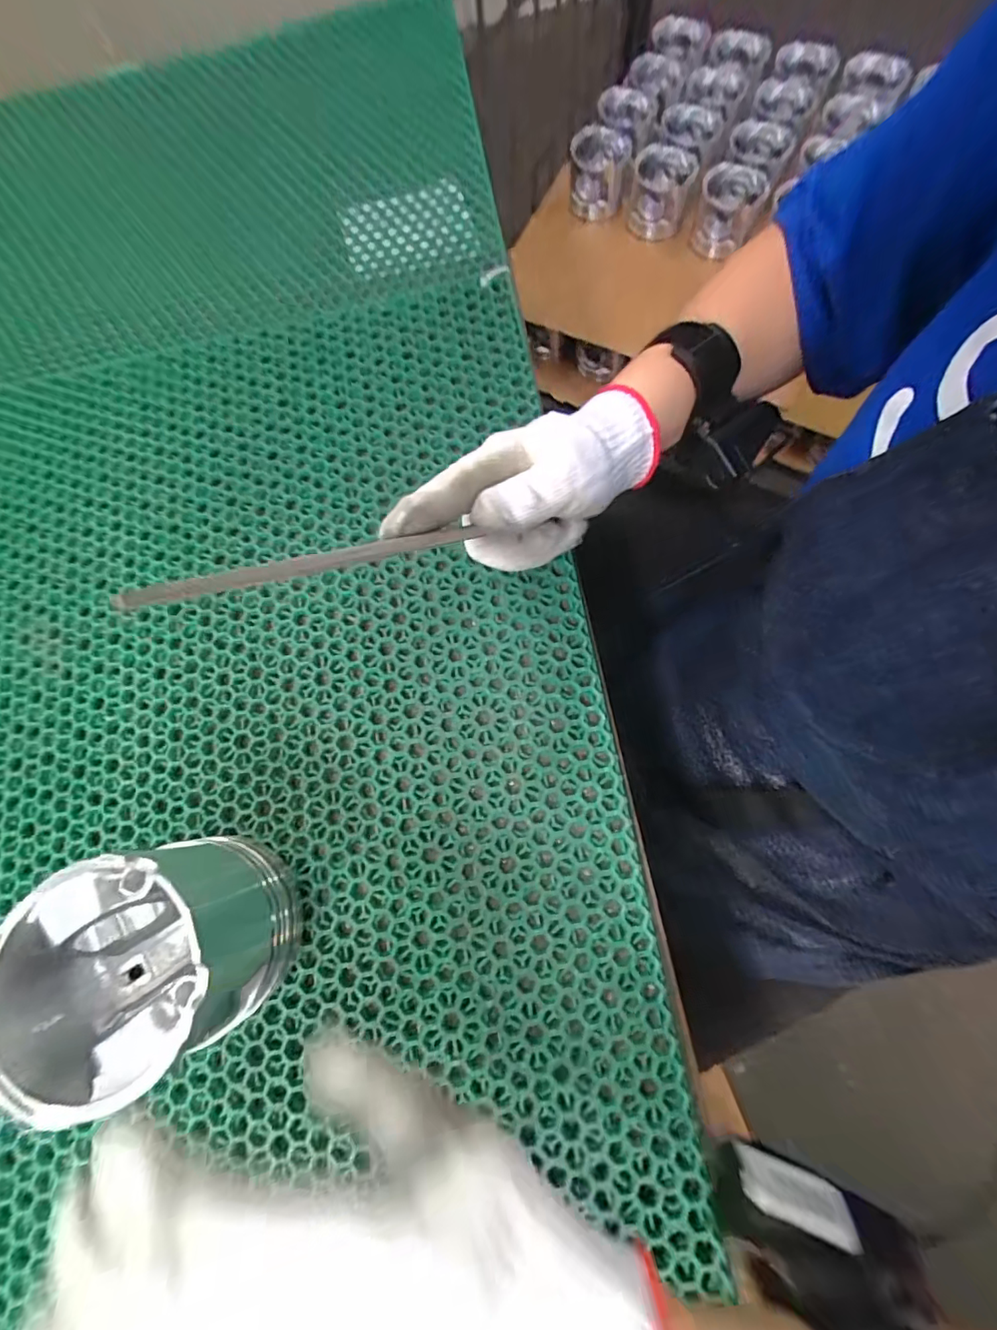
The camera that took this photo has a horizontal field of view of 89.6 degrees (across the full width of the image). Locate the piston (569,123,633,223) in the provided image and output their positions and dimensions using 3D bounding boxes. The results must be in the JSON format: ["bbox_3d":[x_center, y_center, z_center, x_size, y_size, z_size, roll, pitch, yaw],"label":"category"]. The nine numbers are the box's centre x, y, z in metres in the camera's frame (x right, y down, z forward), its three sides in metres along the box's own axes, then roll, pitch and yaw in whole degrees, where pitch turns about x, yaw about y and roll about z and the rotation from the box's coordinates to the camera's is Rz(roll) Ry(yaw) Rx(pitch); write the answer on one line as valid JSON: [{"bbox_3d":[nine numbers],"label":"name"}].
[{"bbox_3d":[0.170,-0.844,0.862,0.093,0.077,0.098,3,76,6],"label":"piston"}]

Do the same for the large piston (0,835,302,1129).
[{"bbox_3d":[-0.157,0.136,0.238,0.093,0.088,0.090,41,82,12],"label":"large piston"}]

